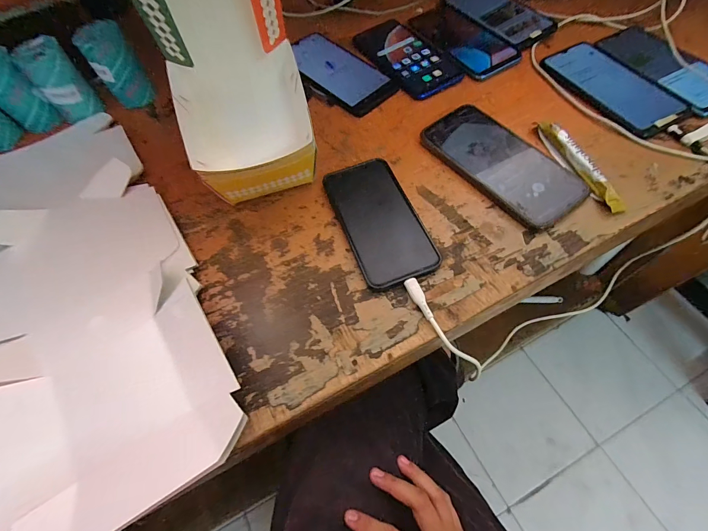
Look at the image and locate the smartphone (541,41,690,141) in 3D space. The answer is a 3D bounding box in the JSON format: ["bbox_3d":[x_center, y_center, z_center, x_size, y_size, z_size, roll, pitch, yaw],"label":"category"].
[{"bbox_3d":[0.301,-0.213,0.399,0.082,0.013,0.159,-29,65,-11],"label":"smartphone"}]

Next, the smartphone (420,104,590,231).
[{"bbox_3d":[0.154,-0.112,0.363,0.077,0.010,0.170,-33,66,-13],"label":"smartphone"}]

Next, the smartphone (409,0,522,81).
[{"bbox_3d":[0.147,-0.316,0.474,0.072,0.013,0.175,-25,65,-9],"label":"smartphone"}]

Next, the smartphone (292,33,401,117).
[{"bbox_3d":[-0.025,-0.263,0.464,0.079,0.008,0.177,-37,67,-15],"label":"smartphone"}]

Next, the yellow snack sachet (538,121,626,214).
[{"bbox_3d":[0.230,-0.105,0.351,0.020,0.013,0.123,-22,64,-8],"label":"yellow snack sachet"}]

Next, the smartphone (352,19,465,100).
[{"bbox_3d":[0.067,-0.283,0.464,0.078,0.014,0.171,-28,65,-10],"label":"smartphone"}]

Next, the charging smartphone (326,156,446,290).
[{"bbox_3d":[0.025,-0.045,0.338,0.073,0.012,0.137,-20,64,-7],"label":"charging smartphone"}]

